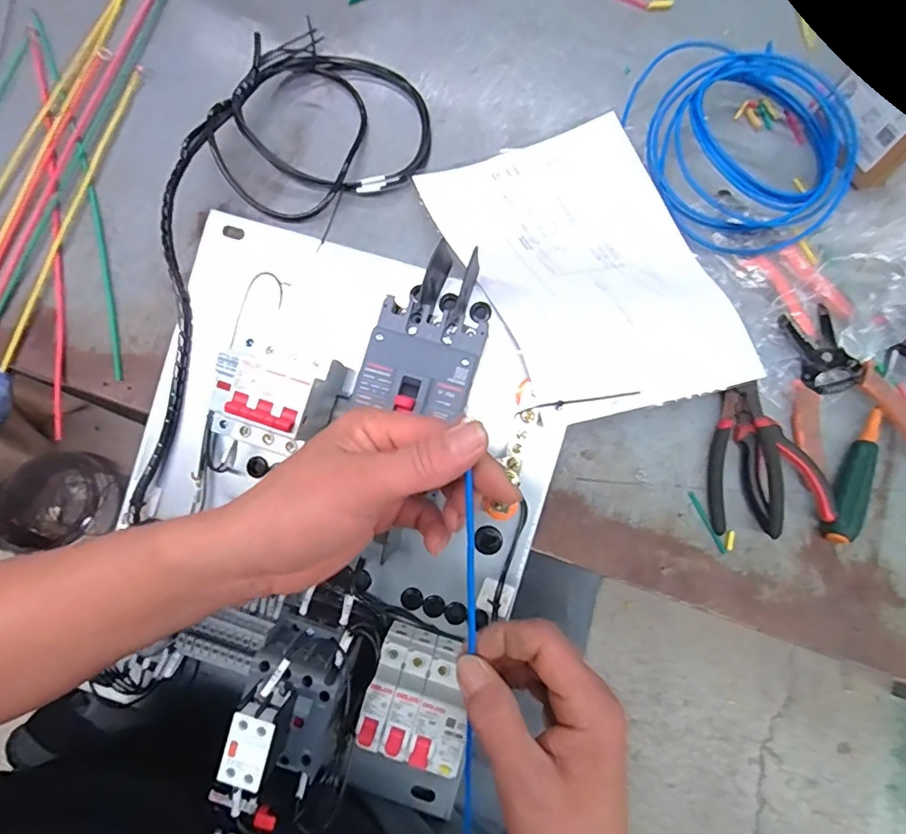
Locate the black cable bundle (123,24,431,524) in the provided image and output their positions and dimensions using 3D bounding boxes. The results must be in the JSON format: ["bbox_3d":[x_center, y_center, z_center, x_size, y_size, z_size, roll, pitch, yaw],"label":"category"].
[{"bbox_3d":[-0.192,-0.172,0.462,0.202,0.046,0.483,29,76,7],"label":"black cable bundle"}]

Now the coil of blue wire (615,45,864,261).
[{"bbox_3d":[0.279,-0.269,0.495,0.181,0.052,0.227,-22,76,-7],"label":"coil of blue wire"}]

